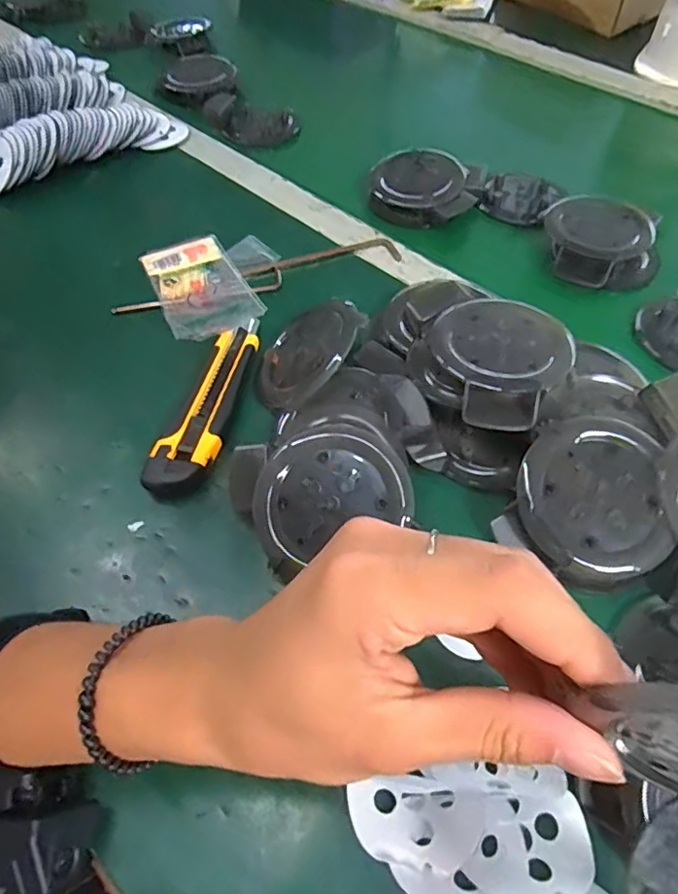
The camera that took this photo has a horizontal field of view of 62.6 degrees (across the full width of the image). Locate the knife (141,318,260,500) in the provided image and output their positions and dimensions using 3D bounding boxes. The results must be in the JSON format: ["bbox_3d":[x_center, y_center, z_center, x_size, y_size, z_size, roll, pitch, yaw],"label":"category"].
[{"bbox_3d":[-0.087,-0.033,0.386,0.037,0.015,0.153,12,57,9],"label":"knife"}]

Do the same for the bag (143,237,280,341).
[{"bbox_3d":[-0.096,-0.139,0.454,0.104,0.020,0.130,-22,59,-14],"label":"bag"}]

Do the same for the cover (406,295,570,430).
[{"bbox_3d":[0.102,-0.057,0.365,0.092,0.033,0.091,-6,57,9],"label":"cover"}]

